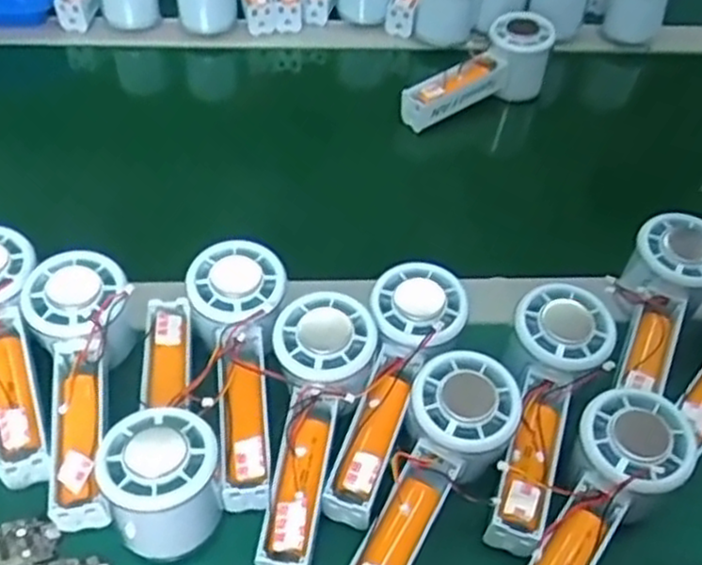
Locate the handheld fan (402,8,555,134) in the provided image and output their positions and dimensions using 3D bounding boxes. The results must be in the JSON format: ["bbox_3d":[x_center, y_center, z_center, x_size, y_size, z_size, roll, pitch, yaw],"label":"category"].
[{"bbox_3d":[0.114,-0.181,0.660,0.150,0.059,0.051,-32,58,-28],"label":"handheld fan"}]

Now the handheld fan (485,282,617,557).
[{"bbox_3d":[0.106,0.072,0.423,0.060,0.054,0.147,18,50,11],"label":"handheld fan"}]

